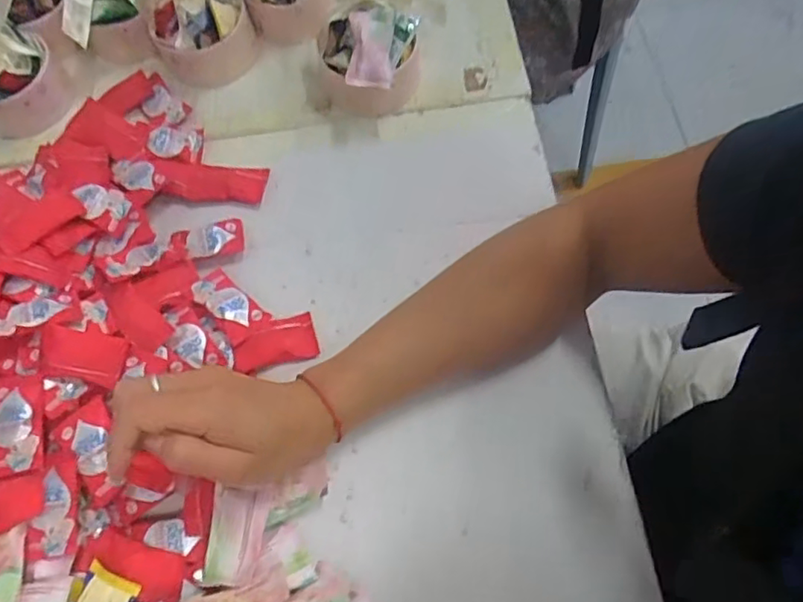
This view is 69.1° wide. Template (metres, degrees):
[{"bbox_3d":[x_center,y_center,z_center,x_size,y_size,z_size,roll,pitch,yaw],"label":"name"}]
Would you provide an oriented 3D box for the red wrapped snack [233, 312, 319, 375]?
[{"bbox_3d":[-0.089,0.029,0.411,0.056,0.007,0.033,-15,66,-7],"label":"red wrapped snack"}]

